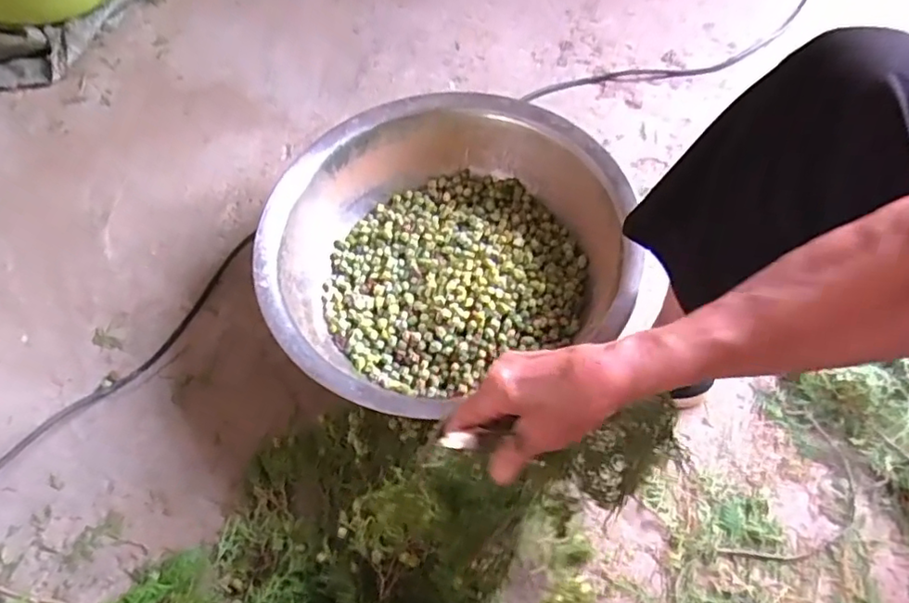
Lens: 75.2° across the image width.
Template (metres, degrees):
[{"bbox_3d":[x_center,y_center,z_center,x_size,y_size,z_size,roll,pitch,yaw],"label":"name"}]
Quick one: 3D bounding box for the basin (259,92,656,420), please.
[{"bbox_3d":[-0.008,-0.054,0.765,0.445,0.146,0.426,-1,63,2],"label":"basin"}]

